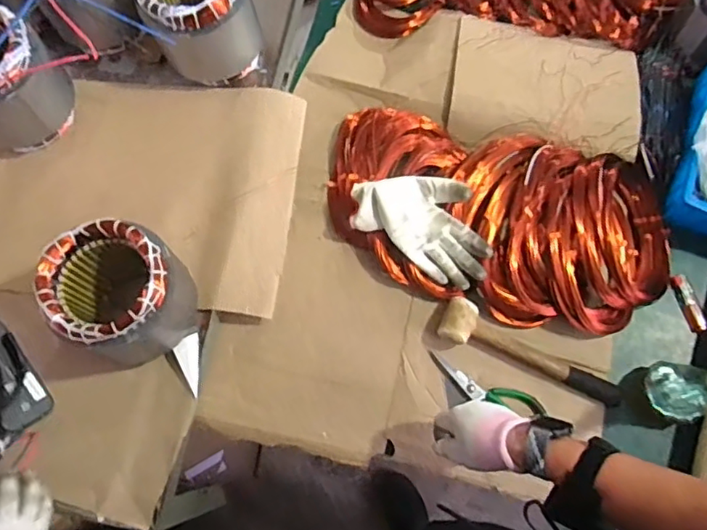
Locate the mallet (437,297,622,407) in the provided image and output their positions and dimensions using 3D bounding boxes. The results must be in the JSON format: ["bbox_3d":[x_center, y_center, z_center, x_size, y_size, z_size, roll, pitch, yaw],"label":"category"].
[{"bbox_3d":[0.245,0.120,0.788,0.261,0.043,0.061,22,74,8],"label":"mallet"}]

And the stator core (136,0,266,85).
[{"bbox_3d":[-0.229,-0.360,0.834,0.138,0.150,0.138,0,72,1],"label":"stator core"}]

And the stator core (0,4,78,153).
[{"bbox_3d":[-0.495,-0.257,0.816,0.148,0.169,0.142,0,72,1],"label":"stator core"}]

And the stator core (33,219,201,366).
[{"bbox_3d":[-0.283,0.040,0.710,0.144,0.160,0.140,0,72,1],"label":"stator core"}]

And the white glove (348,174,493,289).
[{"bbox_3d":[0.100,-0.064,0.811,0.212,0.053,0.120,29,75,9],"label":"white glove"}]

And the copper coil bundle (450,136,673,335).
[{"bbox_3d":[0.304,-0.048,0.829,0.317,0.075,0.280,6,73,3],"label":"copper coil bundle"}]

